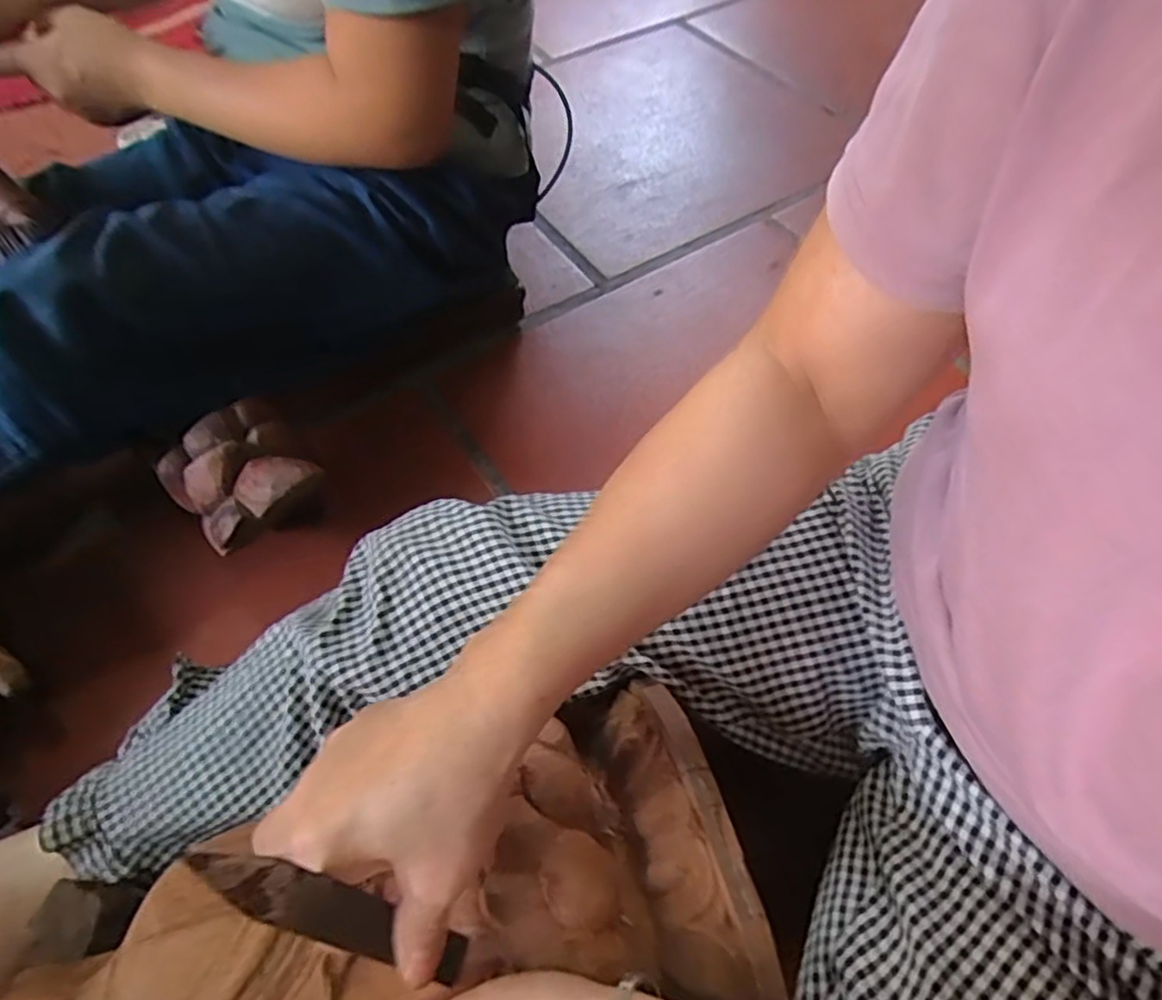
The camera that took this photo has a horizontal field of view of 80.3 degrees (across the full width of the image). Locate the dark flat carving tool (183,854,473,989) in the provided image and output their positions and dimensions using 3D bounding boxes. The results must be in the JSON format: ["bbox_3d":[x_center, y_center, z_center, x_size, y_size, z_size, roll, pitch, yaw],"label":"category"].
[{"bbox_3d":[-0.087,0.157,0.258,0.004,0.142,0.019,1,51,36],"label":"dark flat carving tool"}]

